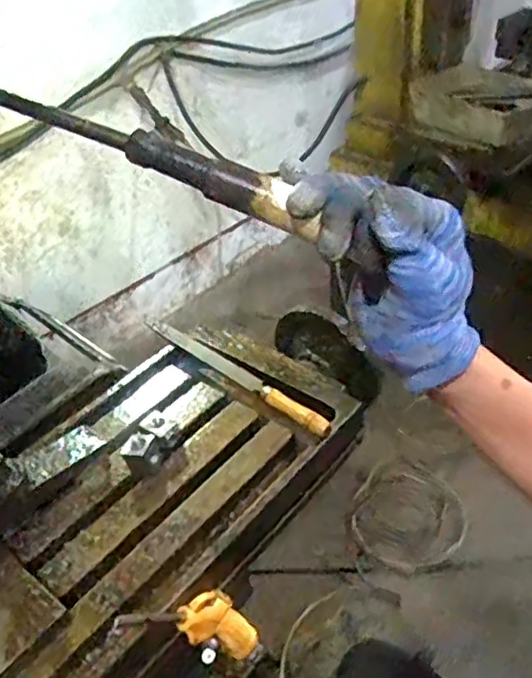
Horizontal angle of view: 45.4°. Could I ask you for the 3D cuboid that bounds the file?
[{"bbox_3d":[-0.037,0.033,0.698,0.025,0.027,0.279,-34,47,-31],"label":"file"}]

